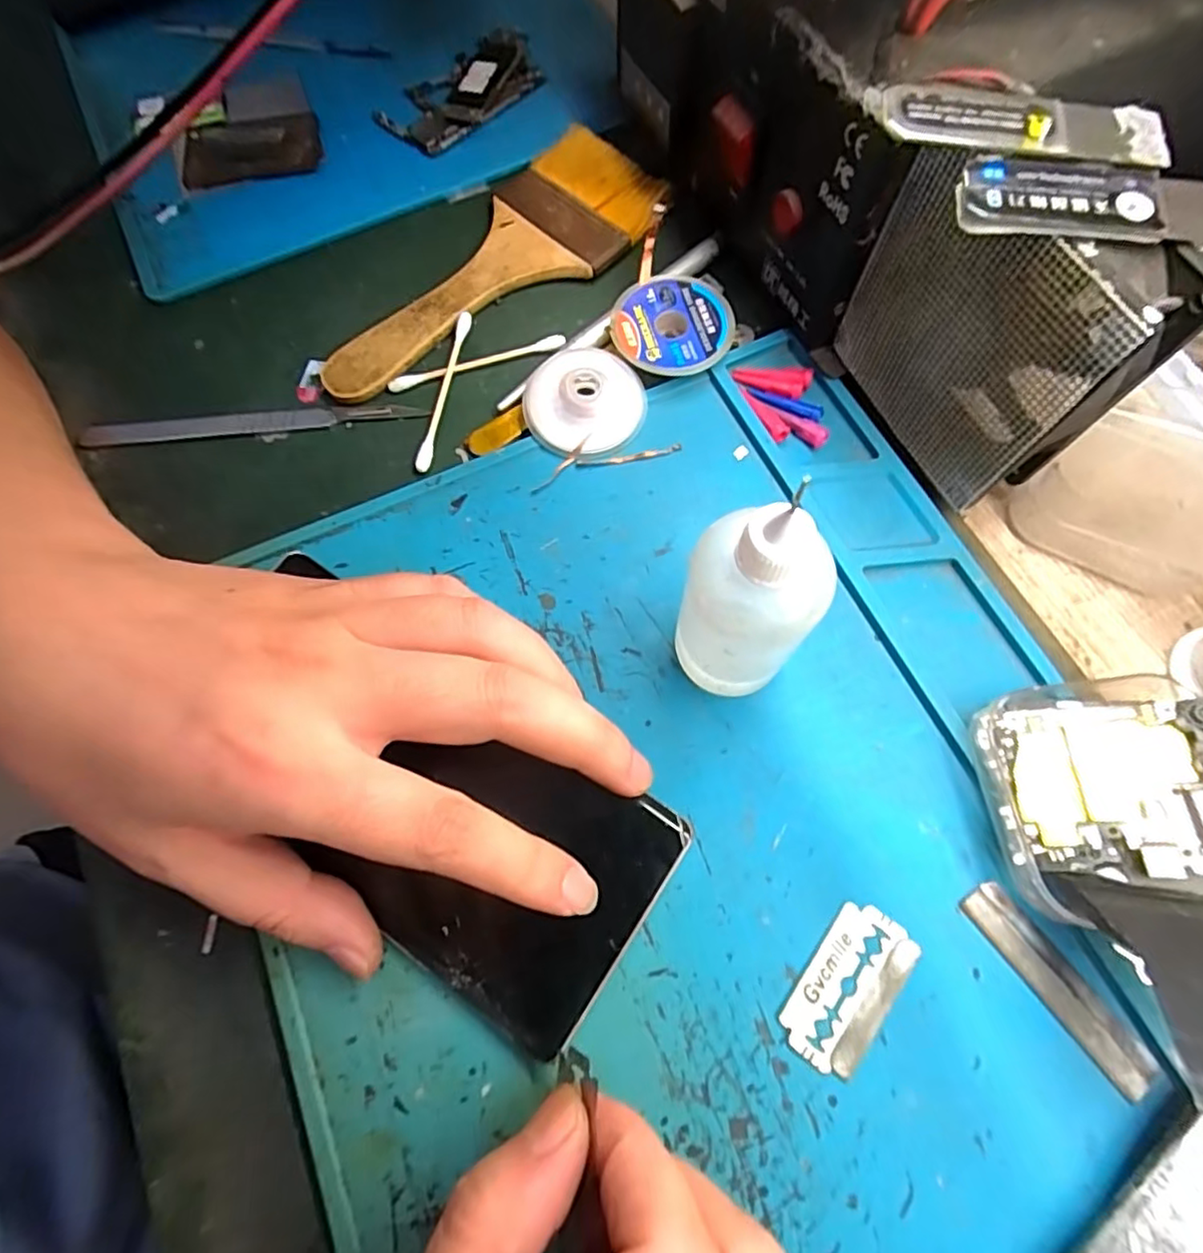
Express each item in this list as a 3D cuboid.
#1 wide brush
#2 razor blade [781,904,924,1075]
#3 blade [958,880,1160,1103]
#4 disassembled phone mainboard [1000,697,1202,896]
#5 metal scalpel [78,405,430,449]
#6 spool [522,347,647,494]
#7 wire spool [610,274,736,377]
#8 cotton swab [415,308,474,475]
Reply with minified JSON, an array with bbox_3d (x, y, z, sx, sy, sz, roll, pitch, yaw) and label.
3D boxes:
[{"bbox_3d":[-0.049,-0.150,0.262,0.158,0.012,0.066,-37,72,-10],"label":"wide brush"},{"bbox_3d":[0.067,0.097,0.172,0.023,0.004,0.042,36,75,14],"label":"razor blade"},{"bbox_3d":[0.122,0.096,0.170,0.013,0.004,0.056,-36,72,-10],"label":"blade"},{"bbox_3d":[0.145,0.045,0.169,0.061,0.006,0.049,-3,70,19],"label":"disassembled phone mainboard"},{"bbox_3d":[-0.135,-0.078,0.246,0.131,0.006,0.010,-5,70,1],"label":"metal scalpel"},{"bbox_3d":[-0.006,-0.080,0.234,0.044,0.013,0.050,-7,70,0],"label":"spool"},{"bbox_3d":[0.027,-0.113,0.243,0.044,0.013,0.040,-1,70,2],"label":"wire spool"},{"bbox_3d":[-0.061,-0.092,0.245,0.004,0.005,0.071,8,70,6],"label":"cotton swab"}]

